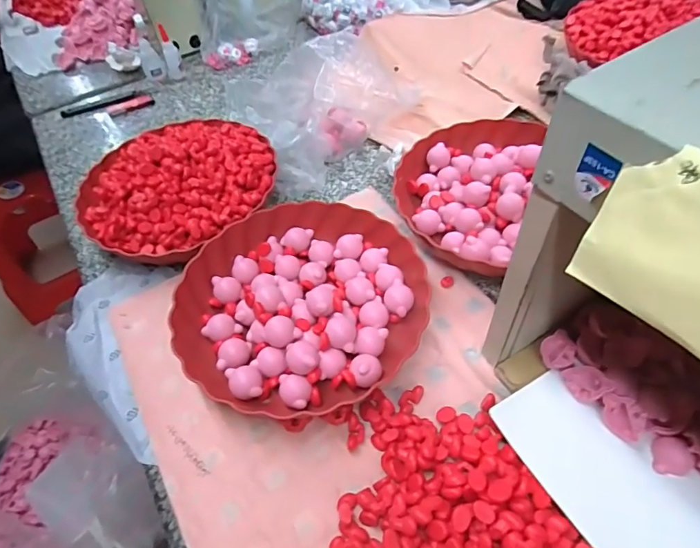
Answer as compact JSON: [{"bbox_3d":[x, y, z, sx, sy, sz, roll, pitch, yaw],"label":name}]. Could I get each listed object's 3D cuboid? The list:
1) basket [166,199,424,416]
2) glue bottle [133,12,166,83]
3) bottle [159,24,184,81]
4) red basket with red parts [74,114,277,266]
[{"bbox_3d":[-0.047,0.030,0.461,0.243,0.045,0.239,-5,52,2],"label":"basket"},{"bbox_3d":[-0.359,-0.401,0.803,0.036,0.024,0.119,-18,92,-8],"label":"glue bottle"},{"bbox_3d":[-0.313,-0.380,0.786,0.031,0.082,0.023,-18,52,-8],"label":"bottle"},{"bbox_3d":[-0.216,-0.118,0.561,0.229,0.064,0.229,-3,52,4],"label":"red basket with red parts"}]

